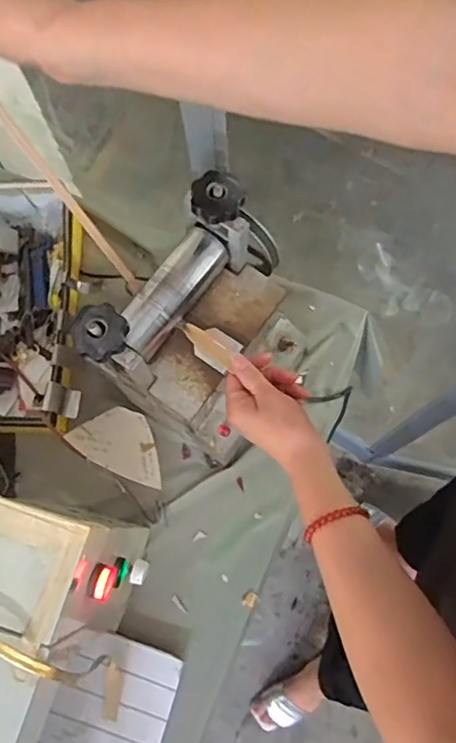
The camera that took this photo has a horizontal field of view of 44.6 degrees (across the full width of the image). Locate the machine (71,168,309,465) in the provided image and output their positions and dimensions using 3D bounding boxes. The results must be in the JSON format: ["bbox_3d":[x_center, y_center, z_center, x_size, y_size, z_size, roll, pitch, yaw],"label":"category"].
[{"bbox_3d":[-0.015,-0.050,0.545,0.162,0.187,0.209,31,77,10],"label":"machine"}]

